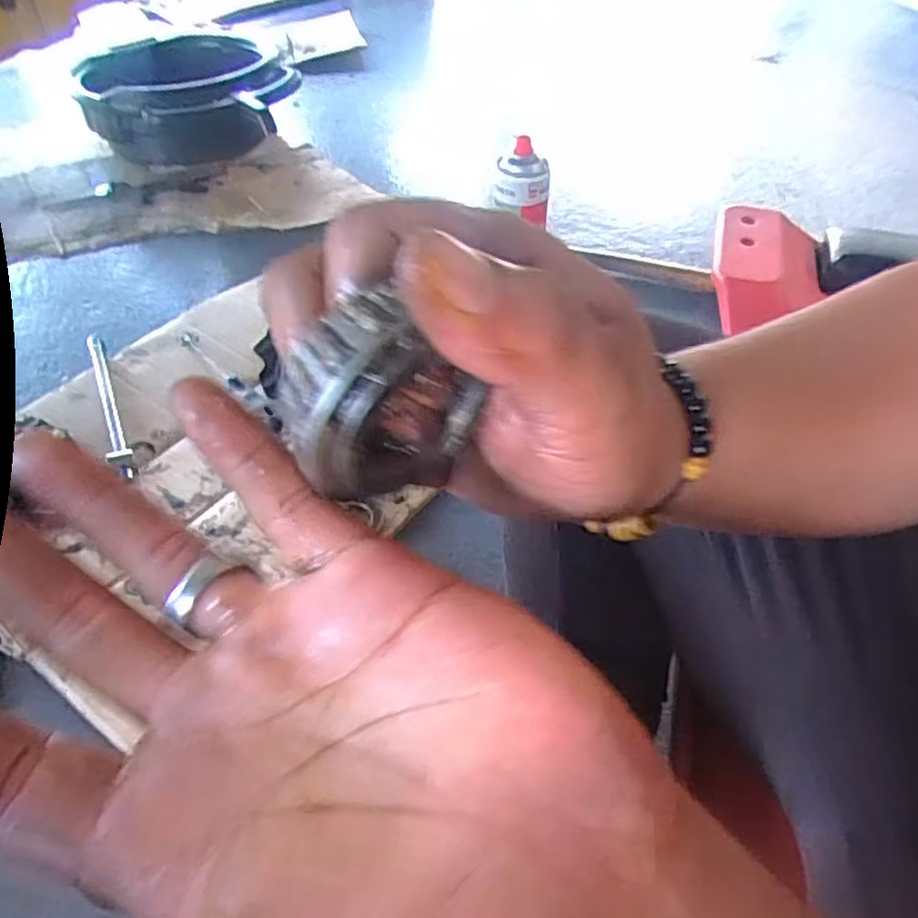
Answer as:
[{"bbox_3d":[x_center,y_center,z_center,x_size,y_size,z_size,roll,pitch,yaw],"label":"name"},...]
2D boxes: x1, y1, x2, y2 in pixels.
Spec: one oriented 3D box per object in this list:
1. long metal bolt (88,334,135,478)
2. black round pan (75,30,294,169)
[{"bbox_3d":[-0.398,-0.065,0.799,0.021,0.029,0.243,-20,49,-15],"label":"long metal bolt"},{"bbox_3d":[-0.500,-0.654,1.292,0.347,0.156,0.371,-22,49,-17],"label":"black round pan"}]

